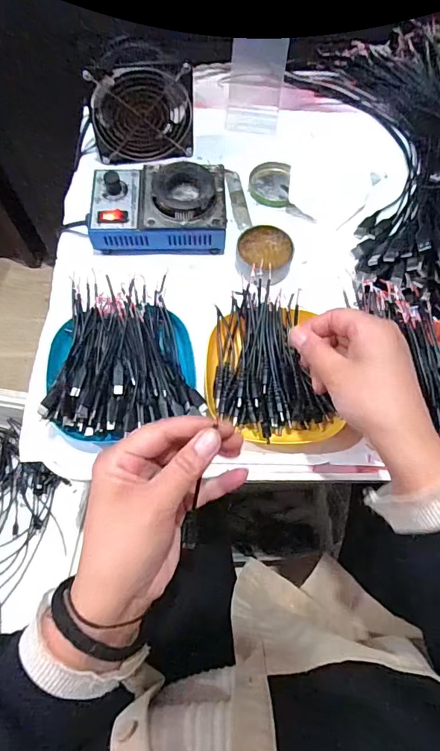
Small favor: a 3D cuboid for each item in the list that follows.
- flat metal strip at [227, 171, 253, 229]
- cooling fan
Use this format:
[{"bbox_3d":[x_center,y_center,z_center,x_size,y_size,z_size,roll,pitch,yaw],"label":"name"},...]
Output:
[{"bbox_3d":[0.023,-0.218,0.543,0.018,0.006,0.086,-10,69,-5],"label":"flat metal strip"},{"bbox_3d":[-0.089,-0.305,0.521,0.119,0.111,0.035,-9,69,-5],"label":"cooling fan"}]

